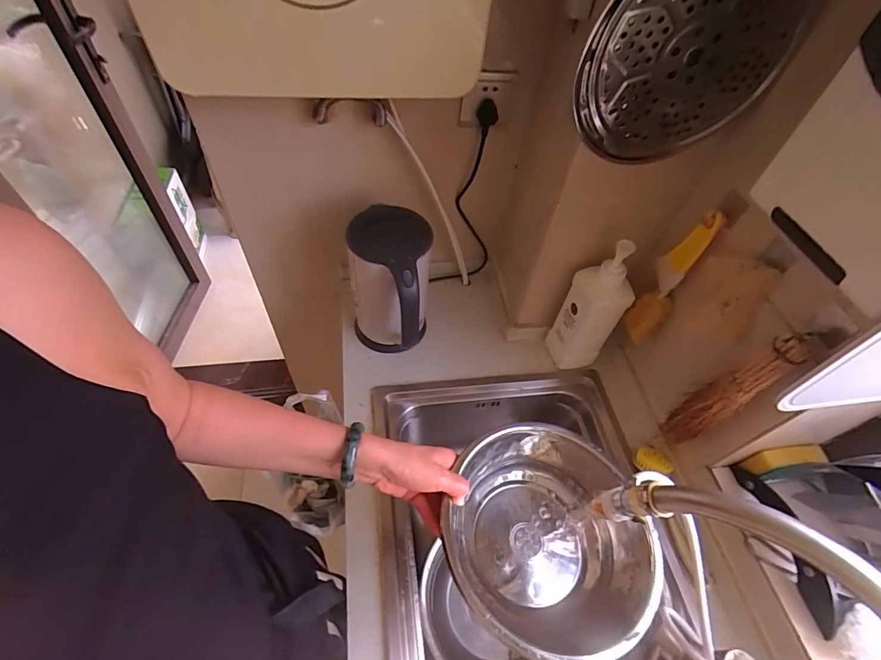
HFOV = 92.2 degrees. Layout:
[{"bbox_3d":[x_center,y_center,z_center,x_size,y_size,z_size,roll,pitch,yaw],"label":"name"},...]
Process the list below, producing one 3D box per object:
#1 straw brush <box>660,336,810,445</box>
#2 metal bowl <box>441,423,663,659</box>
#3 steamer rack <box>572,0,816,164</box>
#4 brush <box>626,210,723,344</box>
[{"bbox_3d":[0.381,0.093,0.579,0.032,0.267,0.046,-19,57,-17],"label":"straw brush"},{"bbox_3d":[0.113,0.232,0.481,0.220,0.106,0.226,2,54,-3],"label":"metal bowl"},{"bbox_3d":[0.279,-0.316,0.494,0.230,0.229,0.026,-2,54,-6],"label":"steamer rack"},{"bbox_3d":[0.366,-0.077,0.680,0.062,0.231,0.069,36,59,20],"label":"brush"}]

